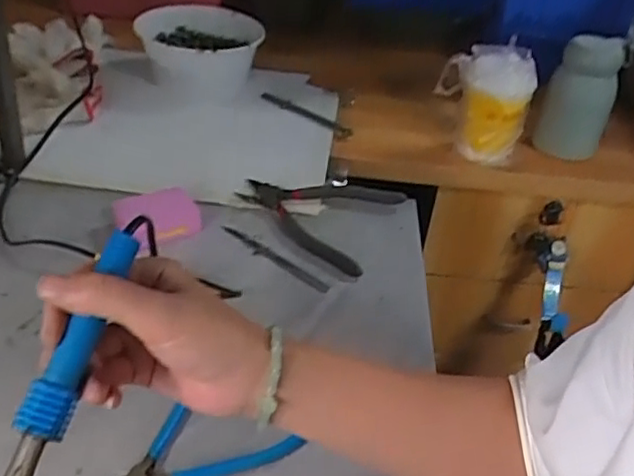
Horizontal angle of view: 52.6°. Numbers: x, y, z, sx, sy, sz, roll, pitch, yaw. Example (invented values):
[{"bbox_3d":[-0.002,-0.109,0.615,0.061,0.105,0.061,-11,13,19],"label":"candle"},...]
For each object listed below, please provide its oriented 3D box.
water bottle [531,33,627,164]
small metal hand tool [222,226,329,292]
[{"bbox_3d":[0.317,-0.169,0.774,0.075,0.126,0.077,19,39,17],"label":"water bottle"},{"bbox_3d":[-0.043,0.019,0.628,0.134,0.004,0.019,26,41,25],"label":"small metal hand tool"}]

